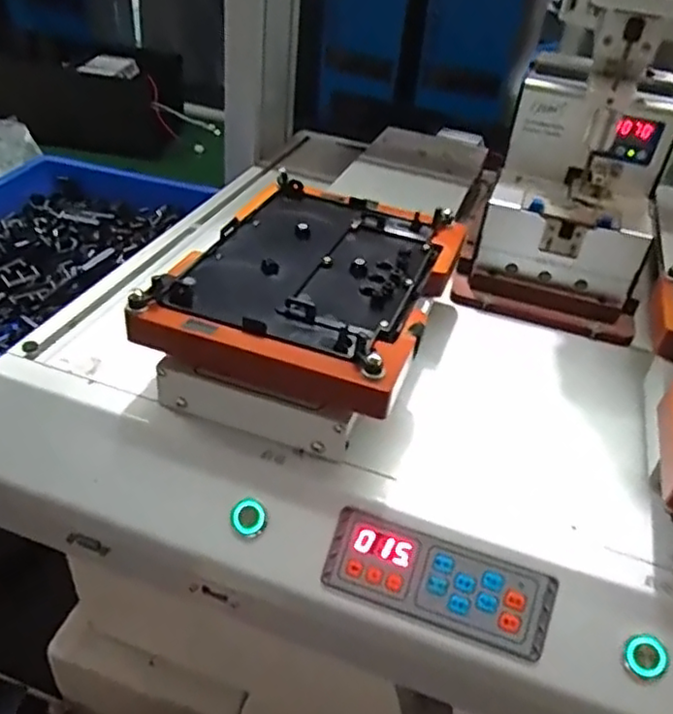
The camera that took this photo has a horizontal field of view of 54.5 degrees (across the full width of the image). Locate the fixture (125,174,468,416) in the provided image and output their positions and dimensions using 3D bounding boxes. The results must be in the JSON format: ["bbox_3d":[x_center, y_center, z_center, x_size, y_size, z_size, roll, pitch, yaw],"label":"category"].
[{"bbox_3d":[-0.013,-0.052,0.433,0.157,0.036,0.226,17,38,12],"label":"fixture"}]

